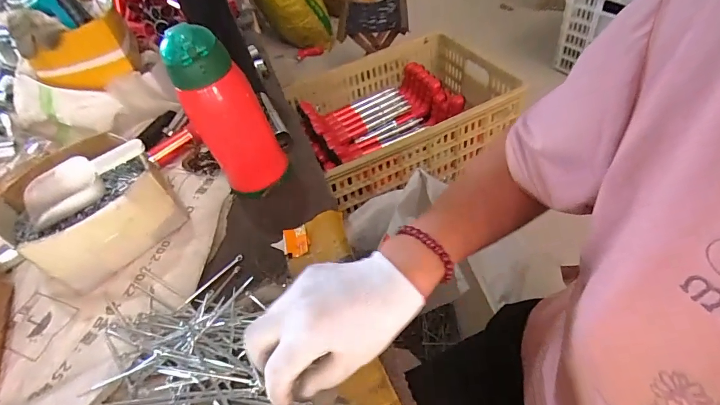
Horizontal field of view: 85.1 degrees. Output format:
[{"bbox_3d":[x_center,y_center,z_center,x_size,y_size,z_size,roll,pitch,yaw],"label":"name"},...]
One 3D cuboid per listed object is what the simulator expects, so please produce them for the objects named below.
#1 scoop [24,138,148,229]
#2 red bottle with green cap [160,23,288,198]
[{"bbox_3d":[-0.305,-0.028,0.436,0.138,0.031,0.059,-32,51,-5],"label":"scoop"},{"bbox_3d":[-0.148,-0.100,0.458,0.075,0.199,0.064,3,49,13],"label":"red bottle with green cap"}]

